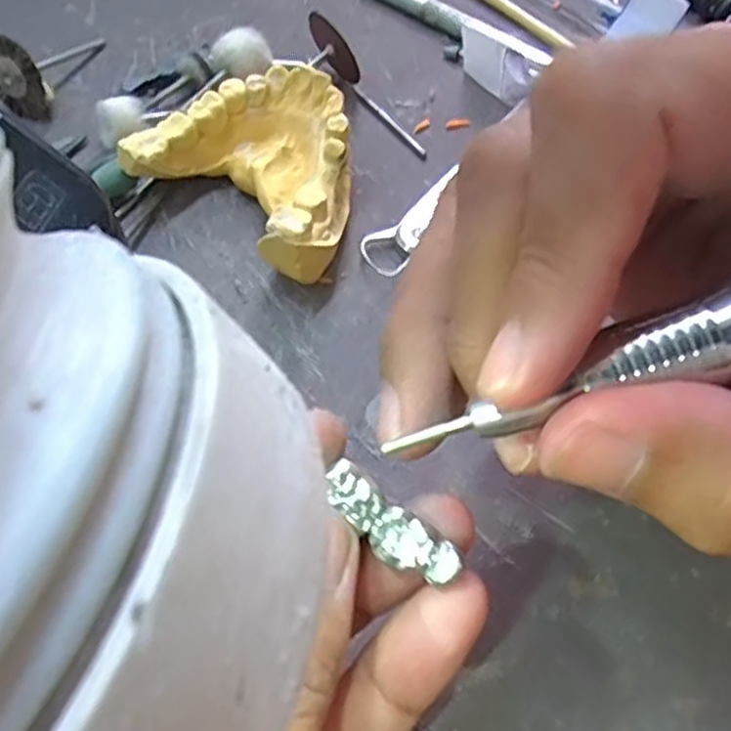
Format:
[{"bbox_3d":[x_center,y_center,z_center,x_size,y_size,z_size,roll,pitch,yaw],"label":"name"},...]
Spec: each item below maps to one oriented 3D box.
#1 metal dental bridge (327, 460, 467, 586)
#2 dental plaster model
[{"bbox_3d":[0.004,0.025,0.120,0.023,0.004,0.007,40,66,5],"label":"metal dental bridge"},{"bbox_3d":[-0.028,-0.057,0.218,0.064,0.027,0.053,31,63,15],"label":"dental plaster model"}]

